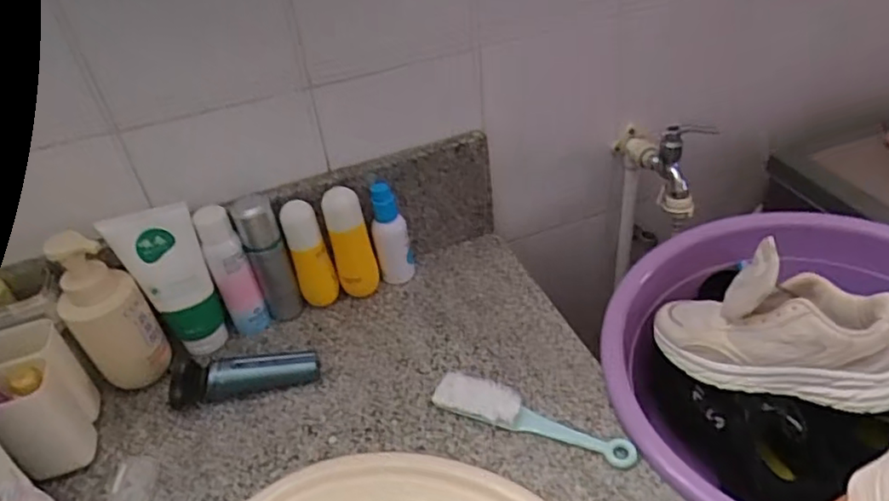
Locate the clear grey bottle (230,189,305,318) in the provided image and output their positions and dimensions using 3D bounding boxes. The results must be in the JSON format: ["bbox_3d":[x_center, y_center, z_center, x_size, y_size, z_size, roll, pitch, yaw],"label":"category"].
[{"bbox_3d":[-0.208,0.011,0.743,0.044,0.167,0.045,-22,42,-18],"label":"clear grey bottle"}]

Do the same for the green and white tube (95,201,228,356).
[{"bbox_3d":[-0.301,0.038,0.701,0.080,0.189,0.039,-22,42,-19],"label":"green and white tube"}]

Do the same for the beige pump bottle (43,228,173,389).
[{"bbox_3d":[-0.355,0.069,0.667,0.077,0.188,0.058,-34,47,-29],"label":"beige pump bottle"}]

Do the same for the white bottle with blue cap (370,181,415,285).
[{"bbox_3d":[-0.066,-0.022,0.784,0.046,0.134,0.046,-9,40,-3],"label":"white bottle with blue cap"}]

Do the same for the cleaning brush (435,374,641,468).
[{"bbox_3d":[0.088,0.161,0.628,0.203,0.028,0.044,13,43,21],"label":"cleaning brush"}]

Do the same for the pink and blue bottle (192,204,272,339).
[{"bbox_3d":[-0.246,0.024,0.728,0.045,0.156,0.036,-20,42,-16],"label":"pink and blue bottle"}]

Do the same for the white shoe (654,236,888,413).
[{"bbox_3d":[0.351,0.077,0.653,0.237,0.119,0.102,14,44,22],"label":"white shoe"}]

